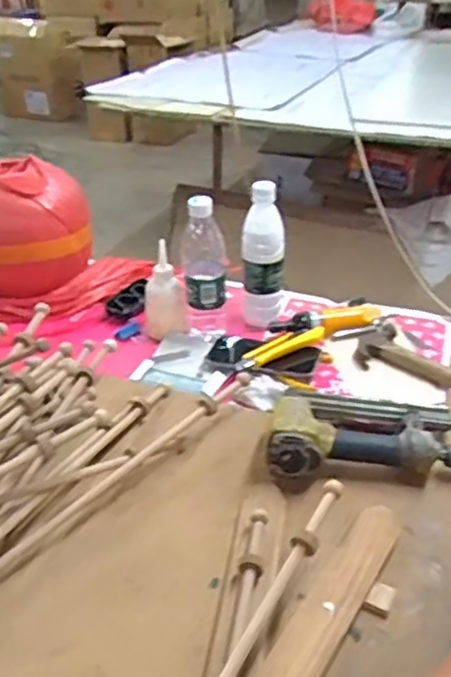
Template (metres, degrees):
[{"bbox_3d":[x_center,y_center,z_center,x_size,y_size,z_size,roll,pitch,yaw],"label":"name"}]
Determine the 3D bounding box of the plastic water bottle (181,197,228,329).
[{"bbox_3d":[-0.032,-0.103,1.002,0.062,0.223,0.058,-4,34,-4],"label":"plastic water bottle"}]

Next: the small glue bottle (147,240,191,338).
[{"bbox_3d":[-0.093,-0.069,1.034,0.062,0.130,0.043,-9,35,-12],"label":"small glue bottle"}]

